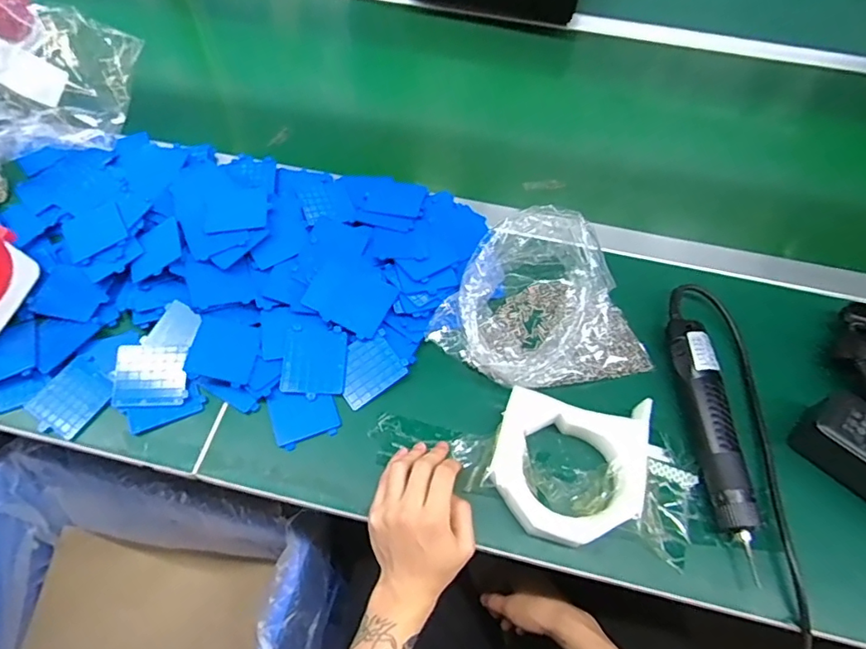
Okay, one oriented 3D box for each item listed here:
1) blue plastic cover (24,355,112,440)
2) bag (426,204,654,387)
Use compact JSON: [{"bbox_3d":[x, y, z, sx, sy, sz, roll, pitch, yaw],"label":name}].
[{"bbox_3d":[-0.350,0.071,0.527,0.060,0.011,0.069,31,63,16],"label":"blue plastic cover"},{"bbox_3d":[0.116,-0.014,0.534,0.189,0.082,0.167,34,64,18],"label":"bag"}]

